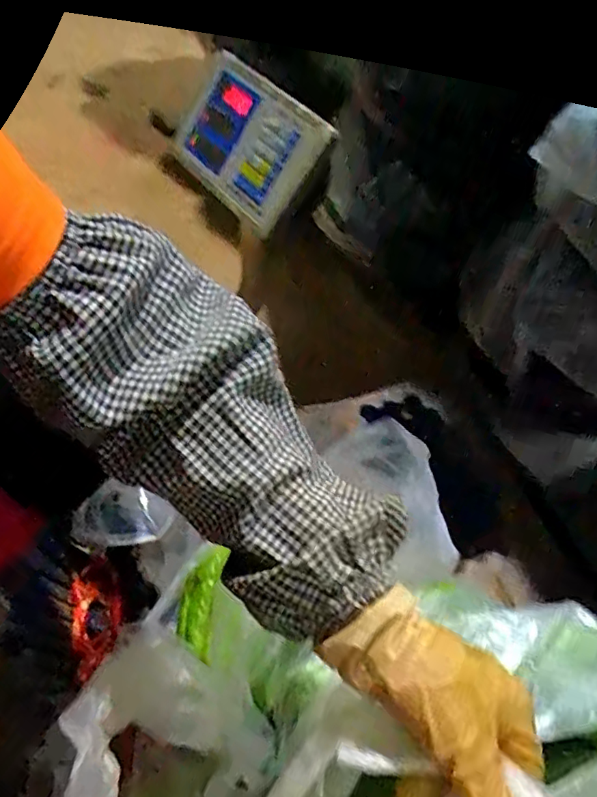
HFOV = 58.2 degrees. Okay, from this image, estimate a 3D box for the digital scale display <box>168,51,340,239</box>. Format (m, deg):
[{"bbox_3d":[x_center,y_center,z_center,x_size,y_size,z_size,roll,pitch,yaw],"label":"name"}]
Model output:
[{"bbox_3d":[-0.079,-0.339,0.710,0.026,0.163,0.249,-5,46,-51],"label":"digital scale display"}]

